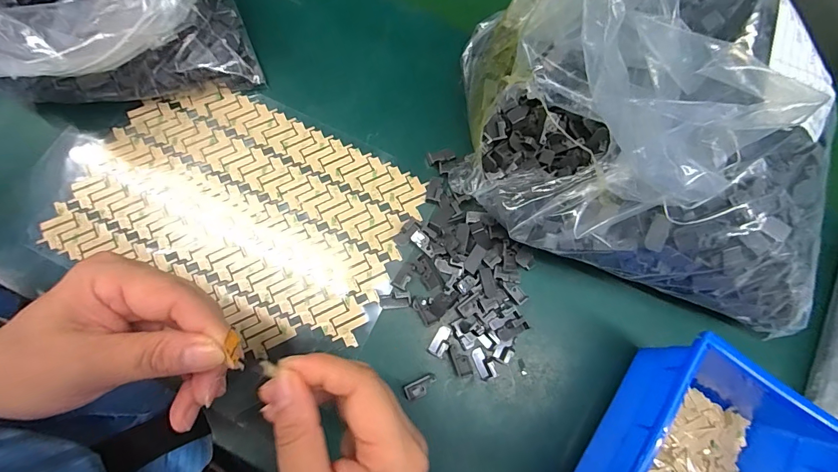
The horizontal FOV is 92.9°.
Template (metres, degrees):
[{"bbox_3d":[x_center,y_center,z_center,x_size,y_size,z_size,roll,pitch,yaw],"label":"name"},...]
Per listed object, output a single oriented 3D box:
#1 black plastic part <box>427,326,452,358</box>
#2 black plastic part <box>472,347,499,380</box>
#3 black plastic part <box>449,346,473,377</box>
[{"bbox_3d":[0.015,0.073,0.274,0.012,0.004,0.021,28,75,5],"label":"black plastic part"},{"bbox_3d":[0.044,0.087,0.271,0.012,0.009,0.021,-23,77,-9],"label":"black plastic part"},{"bbox_3d":[0.029,0.085,0.273,0.011,0.004,0.022,-19,76,-8],"label":"black plastic part"}]

